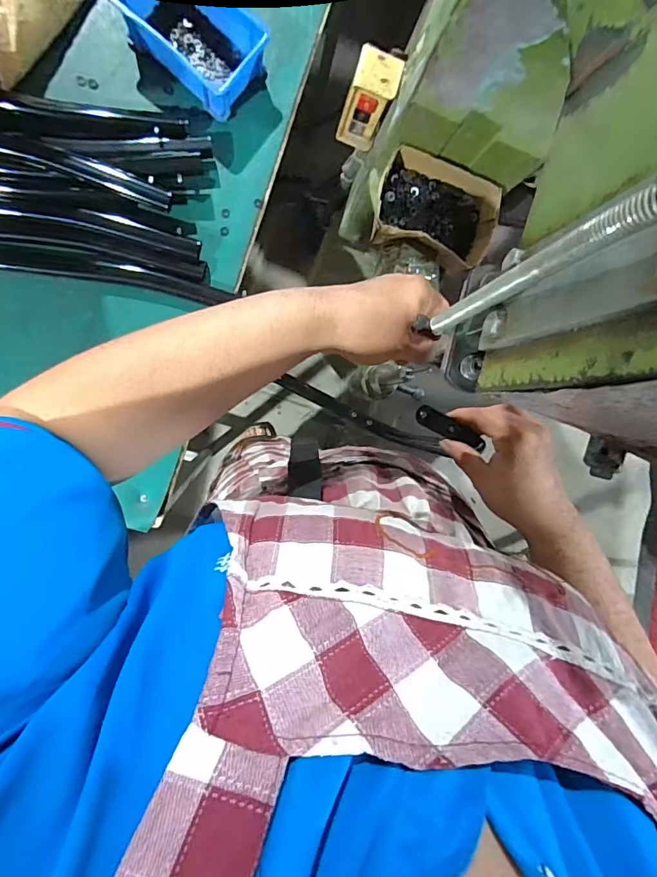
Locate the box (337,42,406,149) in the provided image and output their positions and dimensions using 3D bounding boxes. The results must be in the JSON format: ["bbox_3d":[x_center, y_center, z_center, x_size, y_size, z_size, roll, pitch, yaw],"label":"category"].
[{"bbox_3d":[0.046,-0.404,0.556,0.054,0.115,0.044,14,87,-9],"label":"box"}]

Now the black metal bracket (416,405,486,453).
[{"bbox_3d":[0.118,-0.010,0.441,0.077,0.012,0.019,25,86,-11],"label":"black metal bracket"}]

